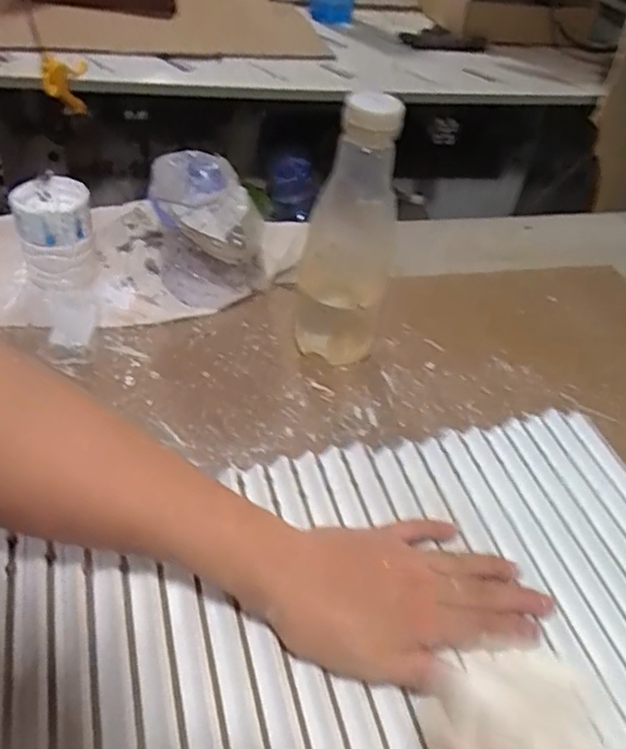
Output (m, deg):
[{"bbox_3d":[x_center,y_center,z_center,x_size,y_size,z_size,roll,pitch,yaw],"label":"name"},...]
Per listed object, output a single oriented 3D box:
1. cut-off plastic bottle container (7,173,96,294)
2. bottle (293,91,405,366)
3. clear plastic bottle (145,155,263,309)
[{"bbox_3d":[-0.240,-0.128,0.597,0.068,0.082,0.078,-9,46,-17],"label":"cut-off plastic bottle container"},{"bbox_3d":[0.030,-0.117,0.520,0.076,0.230,0.090,9,43,1],"label":"bottle"},{"bbox_3d":[-0.099,-0.136,0.600,0.107,0.119,0.088,4,44,-4],"label":"clear plastic bottle"}]

